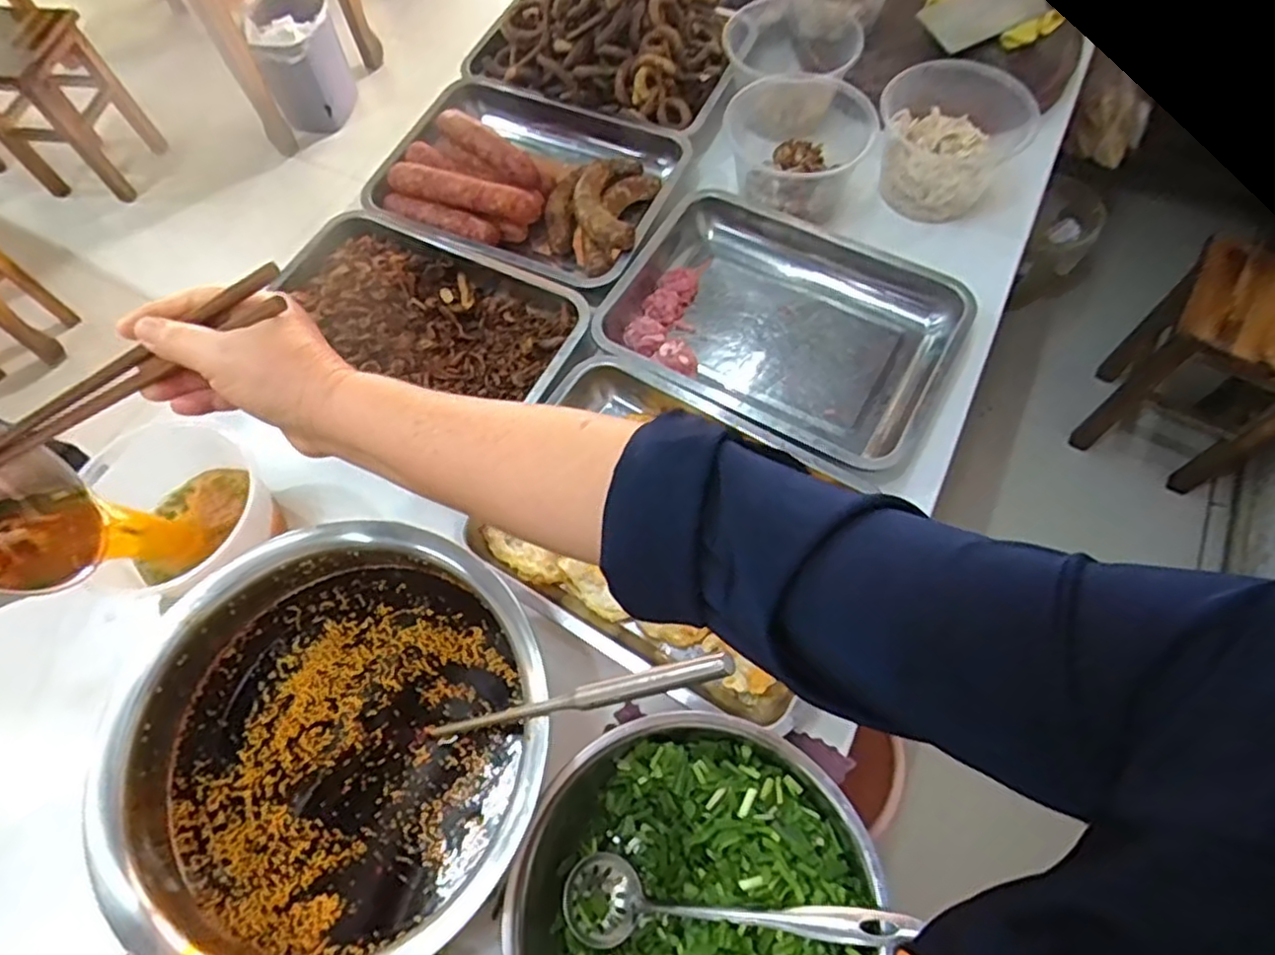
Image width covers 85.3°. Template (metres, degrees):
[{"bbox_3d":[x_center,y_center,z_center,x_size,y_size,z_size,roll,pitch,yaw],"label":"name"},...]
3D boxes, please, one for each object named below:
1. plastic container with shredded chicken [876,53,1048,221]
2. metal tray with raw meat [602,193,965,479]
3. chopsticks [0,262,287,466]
[{"bbox_3d":[0.355,-0.394,0.797,0.162,0.125,0.146,16,66,9],"label":"plastic container with shredded chicken"},{"bbox_3d":[0.155,-0.165,0.762,0.345,0.062,0.273,30,68,15],"label":"metal tray with raw meat"},{"bbox_3d":[-0.340,-0.043,0.412,0.336,0.015,0.020,-23,64,15],"label":"chopsticks"}]

